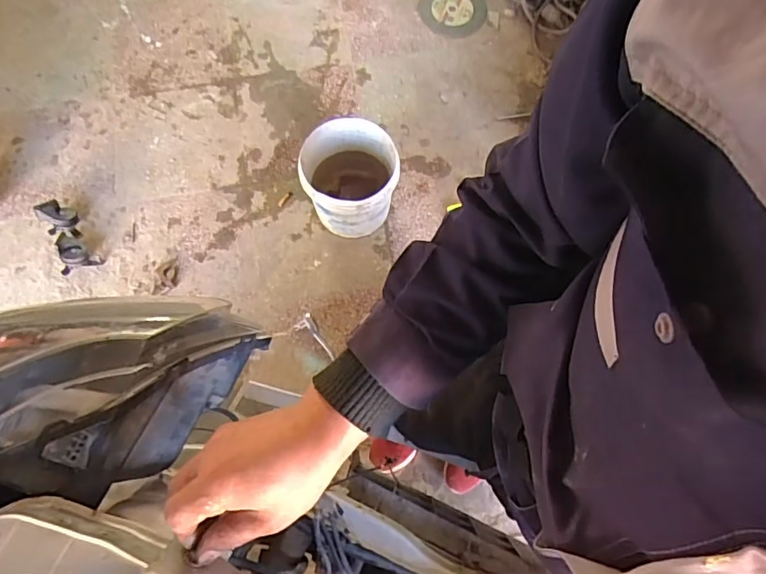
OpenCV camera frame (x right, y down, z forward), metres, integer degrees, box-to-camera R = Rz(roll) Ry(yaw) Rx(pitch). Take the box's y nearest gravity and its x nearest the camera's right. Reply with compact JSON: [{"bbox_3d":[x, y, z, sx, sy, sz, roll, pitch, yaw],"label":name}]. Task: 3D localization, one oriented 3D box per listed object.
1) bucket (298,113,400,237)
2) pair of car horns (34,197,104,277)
[{"bbox_3d":[-0.086,-0.297,1.483,0.257,0.282,0.246,0,72,-1],"label":"bucket"},{"bbox_3d":[-0.932,-0.156,1.545,0.113,0.078,0.233,-25,74,-8],"label":"pair of car horns"}]

